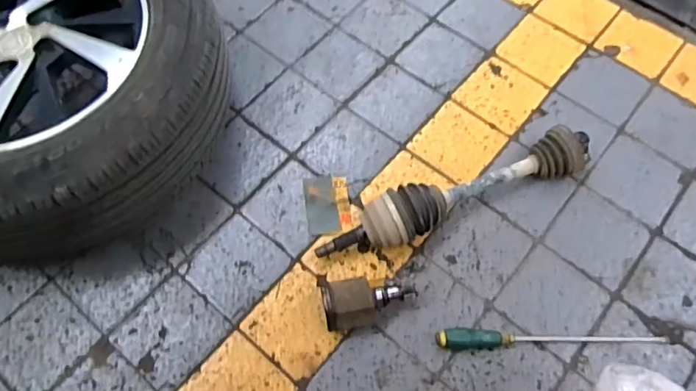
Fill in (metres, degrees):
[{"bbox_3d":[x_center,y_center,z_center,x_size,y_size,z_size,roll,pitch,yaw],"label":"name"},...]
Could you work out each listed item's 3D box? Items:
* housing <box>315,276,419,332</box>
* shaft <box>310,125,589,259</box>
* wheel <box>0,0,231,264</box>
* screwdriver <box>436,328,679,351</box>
[{"bbox_3d":[0.035,0.167,0.865,0.159,0.072,0.100,-6,64,-4],"label":"housing"},{"bbox_3d":[0.199,0.001,0.929,0.532,0.095,0.089,-21,66,-9],"label":"shaft"},{"bbox_3d":[-0.535,-0.188,0.940,0.561,0.246,0.588,0,64,0],"label":"wheel"},{"bbox_3d":[0.344,0.232,0.848,0.393,0.031,0.029,0,64,-1],"label":"screwdriver"}]

